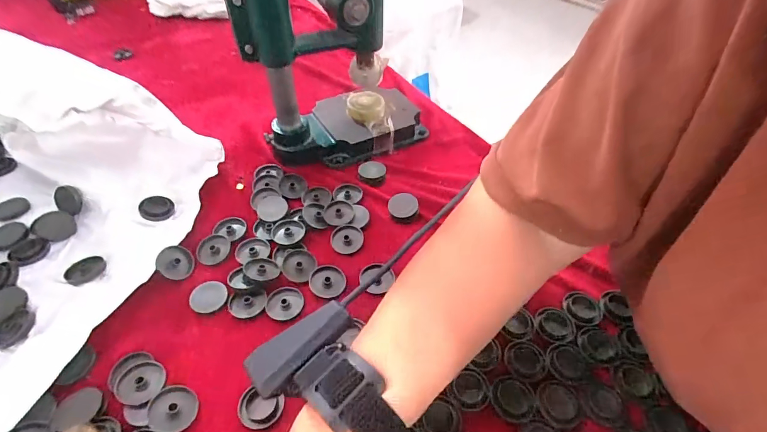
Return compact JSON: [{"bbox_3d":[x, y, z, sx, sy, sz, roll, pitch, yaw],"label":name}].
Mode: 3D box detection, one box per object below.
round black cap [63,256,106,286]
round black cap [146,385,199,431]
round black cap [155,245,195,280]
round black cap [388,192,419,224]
[{"bbox_3d":[-0.281,0.050,0.374,0.033,0.005,0.033,0,46,0],"label":"round black cap"},{"bbox_3d":[-0.155,0.143,0.292,0.032,0.006,0.032,11,46,-12],"label":"round black cap"},{"bbox_3d":[-0.199,0.044,0.378,0.033,0.006,0.033,13,53,-18],"label":"round black cap"},{"bbox_3d":[0.022,-0.009,0.434,0.032,0.010,0.036,1,46,1],"label":"round black cap"}]

